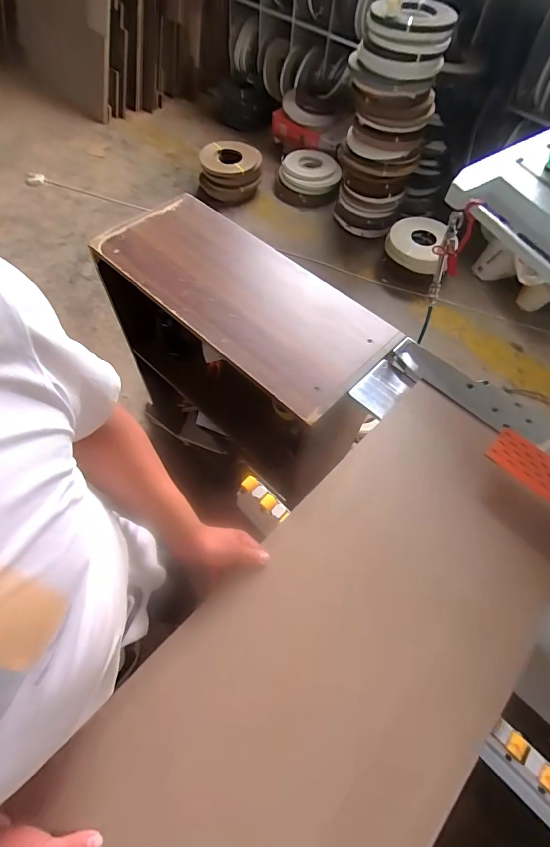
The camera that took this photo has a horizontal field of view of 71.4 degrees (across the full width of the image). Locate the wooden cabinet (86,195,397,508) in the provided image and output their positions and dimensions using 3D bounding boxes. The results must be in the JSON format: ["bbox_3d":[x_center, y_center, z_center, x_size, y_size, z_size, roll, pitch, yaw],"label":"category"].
[{"bbox_3d":[-0.095,-0.124,1.290,0.894,0.800,0.352,39,66,17],"label":"wooden cabinet"}]

